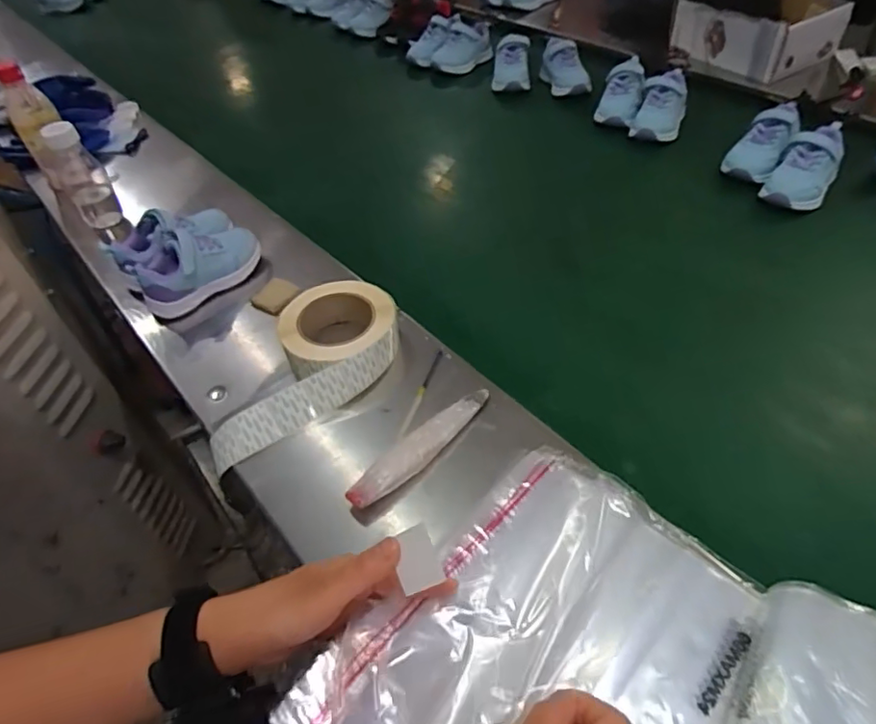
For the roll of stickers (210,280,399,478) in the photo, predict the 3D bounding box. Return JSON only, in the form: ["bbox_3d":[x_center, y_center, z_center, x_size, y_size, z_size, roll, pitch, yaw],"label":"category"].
[{"bbox_3d":[-0.125,0.007,0.568,0.124,0.050,0.233,15,50,19],"label":"roll of stickers"}]

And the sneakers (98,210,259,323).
[{"bbox_3d":[-0.311,-0.137,0.703,0.150,0.067,0.121,-36,53,-26],"label":"sneakers"}]

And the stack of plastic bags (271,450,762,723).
[{"bbox_3d":[0.074,0.199,0.365,0.222,0.040,0.285,29,56,29],"label":"stack of plastic bags"}]

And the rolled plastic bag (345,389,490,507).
[{"bbox_3d":[-0.014,0.073,0.512,0.030,0.020,0.160,33,58,31],"label":"rolled plastic bag"}]

